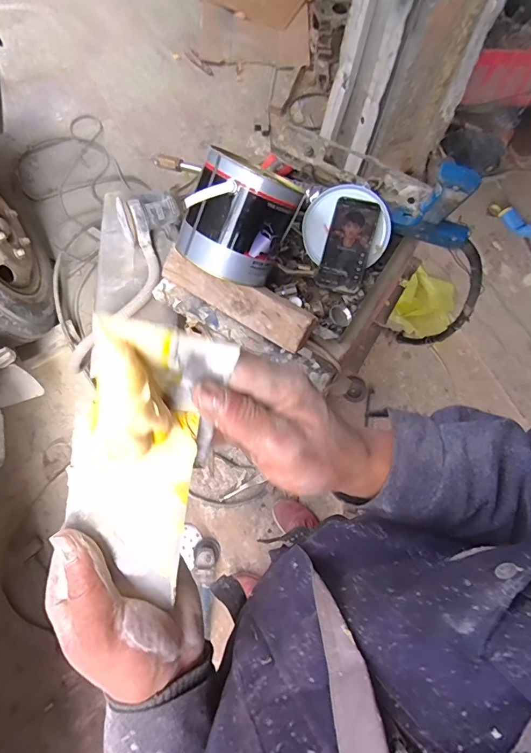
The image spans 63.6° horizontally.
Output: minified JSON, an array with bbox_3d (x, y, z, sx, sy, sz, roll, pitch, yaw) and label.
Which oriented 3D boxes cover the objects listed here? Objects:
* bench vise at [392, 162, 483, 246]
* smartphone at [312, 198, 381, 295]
[{"bbox_3d":[0.285,-0.277,0.702,0.134,0.150,0.043,24,75,9],"label":"bench vise"},{"bbox_3d":[0.141,-0.225,0.738,0.074,0.010,0.160,16,92,16],"label":"smartphone"}]

